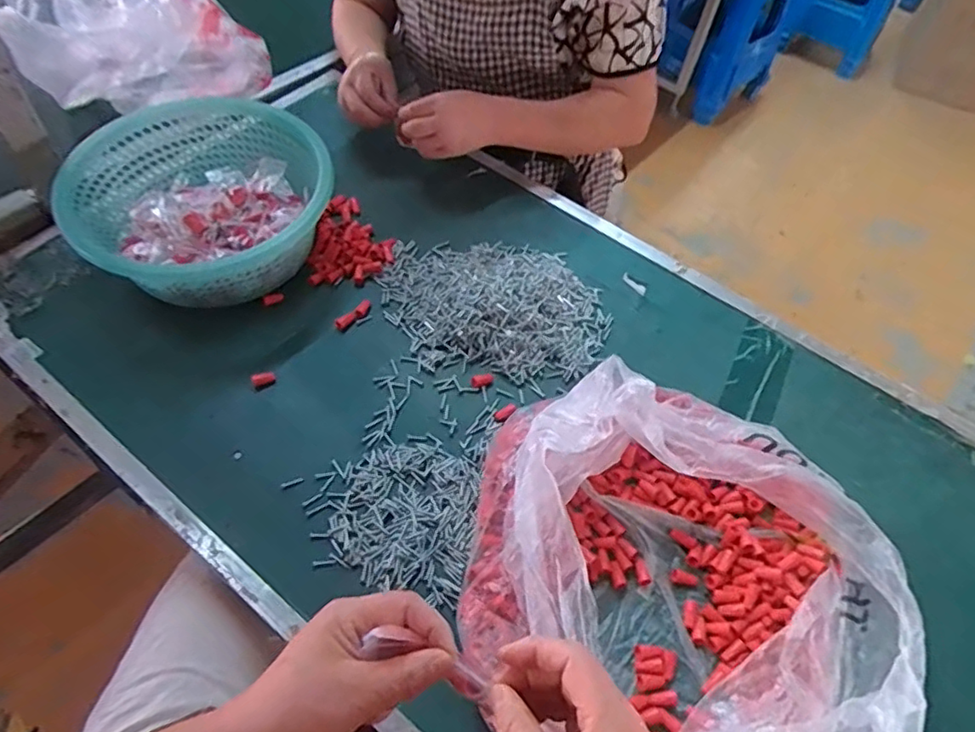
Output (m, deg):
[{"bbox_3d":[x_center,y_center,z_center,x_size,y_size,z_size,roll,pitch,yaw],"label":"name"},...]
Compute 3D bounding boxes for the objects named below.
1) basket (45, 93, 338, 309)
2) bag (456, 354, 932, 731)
[{"bbox_3d":[-0.316,-0.181,0.696,0.249,0.117,0.264,-30,64,-21],"label":"basket"},{"bbox_3d":[0.157,0.149,0.506,0.365,0.121,0.333,39,63,19],"label":"bag"}]

